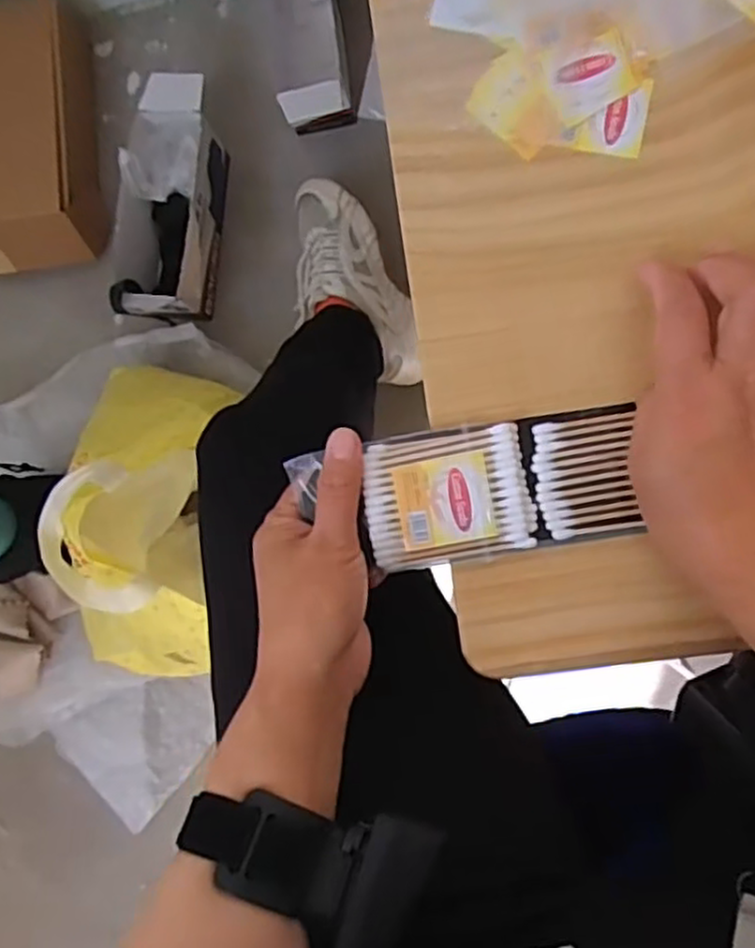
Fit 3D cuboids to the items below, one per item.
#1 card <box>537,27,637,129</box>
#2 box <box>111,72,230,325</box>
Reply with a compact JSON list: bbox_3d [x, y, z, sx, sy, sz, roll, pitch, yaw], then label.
[{"bbox_3d":[0.102,-0.192,0.351,0.038,0.004,0.036,-20,94,9],"label":"card"},{"bbox_3d":[-0.247,-0.315,0.858,0.101,0.108,0.279,4,87,7],"label":"box"}]

